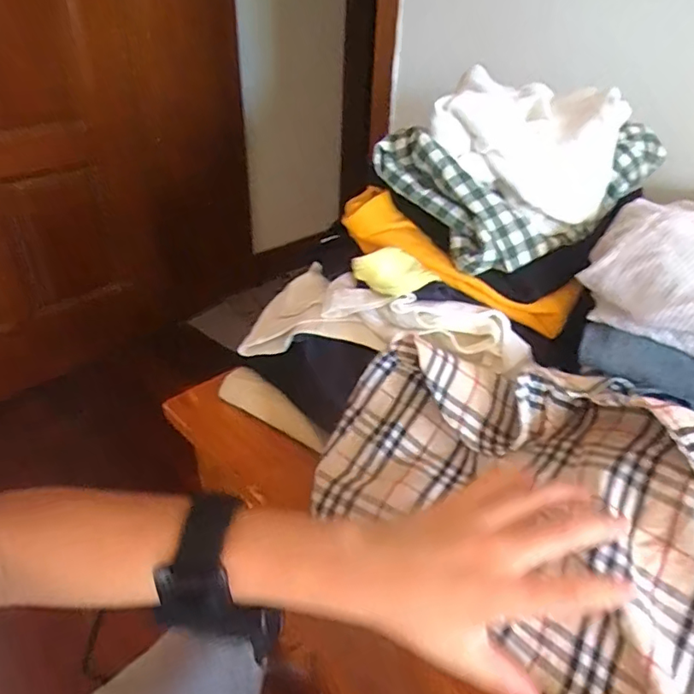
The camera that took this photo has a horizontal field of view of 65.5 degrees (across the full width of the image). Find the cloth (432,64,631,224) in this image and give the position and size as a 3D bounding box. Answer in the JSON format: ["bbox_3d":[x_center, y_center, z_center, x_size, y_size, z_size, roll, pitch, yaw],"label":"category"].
[{"bbox_3d":[0.153,-0.176,0.454,0.145,0.070,0.165,14,37,16],"label":"cloth"}]

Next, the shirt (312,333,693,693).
[{"bbox_3d":[0.169,0.101,0.301,0.387,0.115,0.183,30,44,28],"label":"shirt"}]

